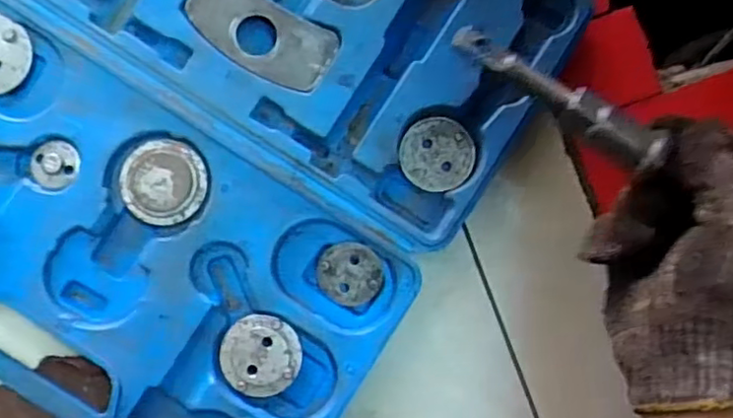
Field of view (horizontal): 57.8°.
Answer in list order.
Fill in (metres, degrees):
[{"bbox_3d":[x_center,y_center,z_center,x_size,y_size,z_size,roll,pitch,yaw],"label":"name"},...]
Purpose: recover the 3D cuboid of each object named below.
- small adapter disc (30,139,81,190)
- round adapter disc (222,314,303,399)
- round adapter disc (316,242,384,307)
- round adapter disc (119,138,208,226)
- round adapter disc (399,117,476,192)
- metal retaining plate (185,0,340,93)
[{"bbox_3d":[-0.197,-0.028,0.419,0.030,0.006,0.030,0,89,-2],"label":"small adapter disc"},{"bbox_3d":[-0.066,0.091,0.410,0.048,0.004,0.049,0,89,-2],"label":"round adapter disc"},{"bbox_3d":[-0.011,0.041,0.419,0.041,0.008,0.039,0,89,-2],"label":"round adapter disc"},{"bbox_3d":[-0.129,-0.017,0.418,0.052,0.010,0.052,0,89,-2],"label":"round adapter disc"},{"bbox_3d":[0.046,-0.035,0.430,0.047,0.006,0.046,0,89,-2],"label":"round adapter disc"},{"bbox_3d":[-0.068,-0.112,0.418,0.096,0.005,0.048,33,88,-1],"label":"metal retaining plate"}]

